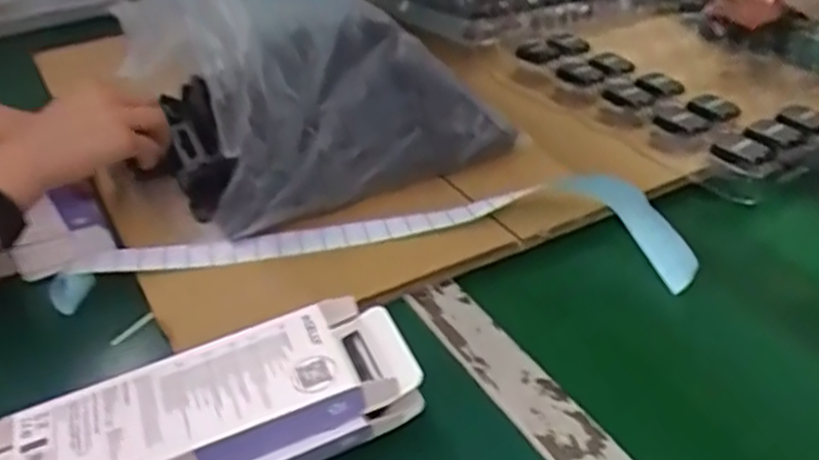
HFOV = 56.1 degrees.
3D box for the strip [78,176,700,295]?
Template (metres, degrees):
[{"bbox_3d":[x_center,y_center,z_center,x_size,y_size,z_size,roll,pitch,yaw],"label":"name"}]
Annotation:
[{"bbox_3d":[-0.019,-0.002,0.589,0.453,0.037,0.092,0,34,4],"label":"strip"}]

